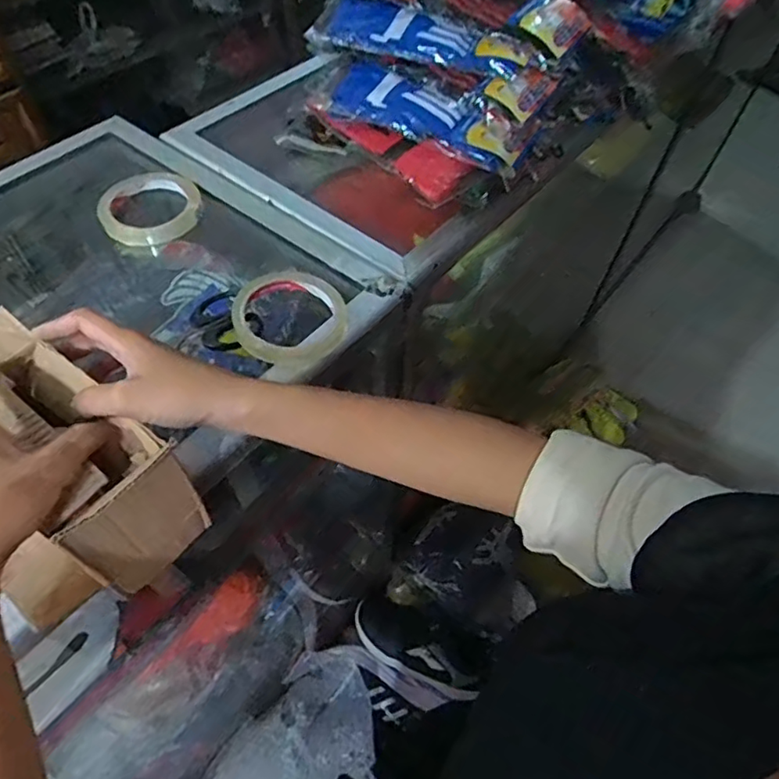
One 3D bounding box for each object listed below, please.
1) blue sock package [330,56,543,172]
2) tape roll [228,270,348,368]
[{"bbox_3d":[0.038,-0.299,0.624,0.234,0.041,0.082,26,88,13],"label":"blue sock package"},{"bbox_3d":[-0.084,-0.061,0.495,0.093,0.013,0.087,7,65,-15],"label":"tape roll"}]

